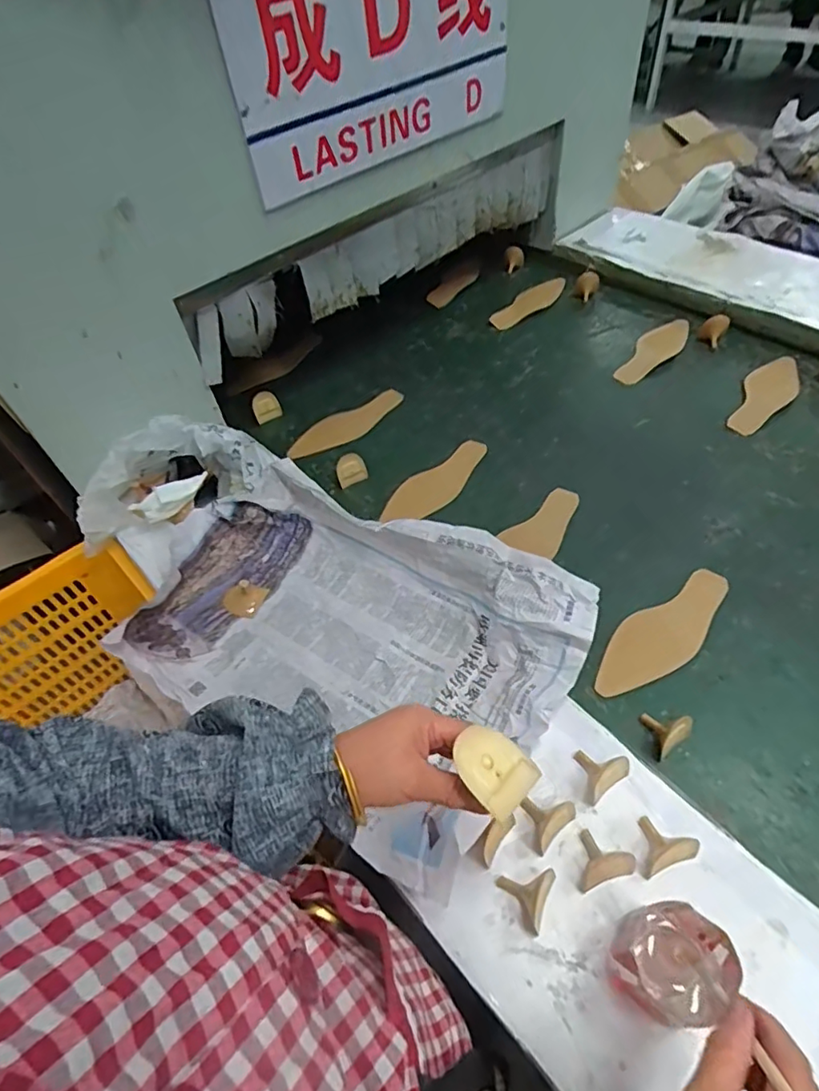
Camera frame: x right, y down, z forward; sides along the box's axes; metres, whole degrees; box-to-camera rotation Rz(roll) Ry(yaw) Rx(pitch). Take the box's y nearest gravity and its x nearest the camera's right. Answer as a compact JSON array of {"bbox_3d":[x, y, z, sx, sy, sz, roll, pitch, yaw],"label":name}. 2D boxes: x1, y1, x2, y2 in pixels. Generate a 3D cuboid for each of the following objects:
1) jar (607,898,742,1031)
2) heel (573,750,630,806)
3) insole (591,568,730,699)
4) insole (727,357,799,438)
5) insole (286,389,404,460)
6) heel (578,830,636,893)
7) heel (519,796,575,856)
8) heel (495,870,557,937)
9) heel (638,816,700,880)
[{"bbox_3d":[0.196,0.315,0.413,0.071,0.068,0.069,-3,52,3],"label":"jar"},{"bbox_3d":[0.176,0.206,0.516,0.045,0.044,0.043,-31,55,-18],"label":"heel"},{"bbox_3d":[0.310,0.107,0.669,0.229,0.008,0.075,-30,55,-17],"label":"insole"},{"bbox_3d":[0.604,-0.259,0.928,0.076,0.004,0.238,25,58,23],"label":"insole"},{"bbox_3d":[-0.110,-0.209,0.956,0.221,0.010,0.074,-36,60,-20],"label":"insole"},{"bbox_3d":[0.166,0.263,0.473,0.051,0.044,0.042,-16,52,-7],"label":"heel"},{"bbox_3d":[0.120,0.243,0.495,0.046,0.038,0.045,-37,57,-22],"label":"heel"},{"bbox_3d":[0.105,0.291,0.464,0.042,0.031,0.047,-30,55,-17],"label":"heel"},{"bbox_3d":[0.219,0.253,0.477,0.051,0.041,0.043,-19,52,-9],"label":"heel"}]

